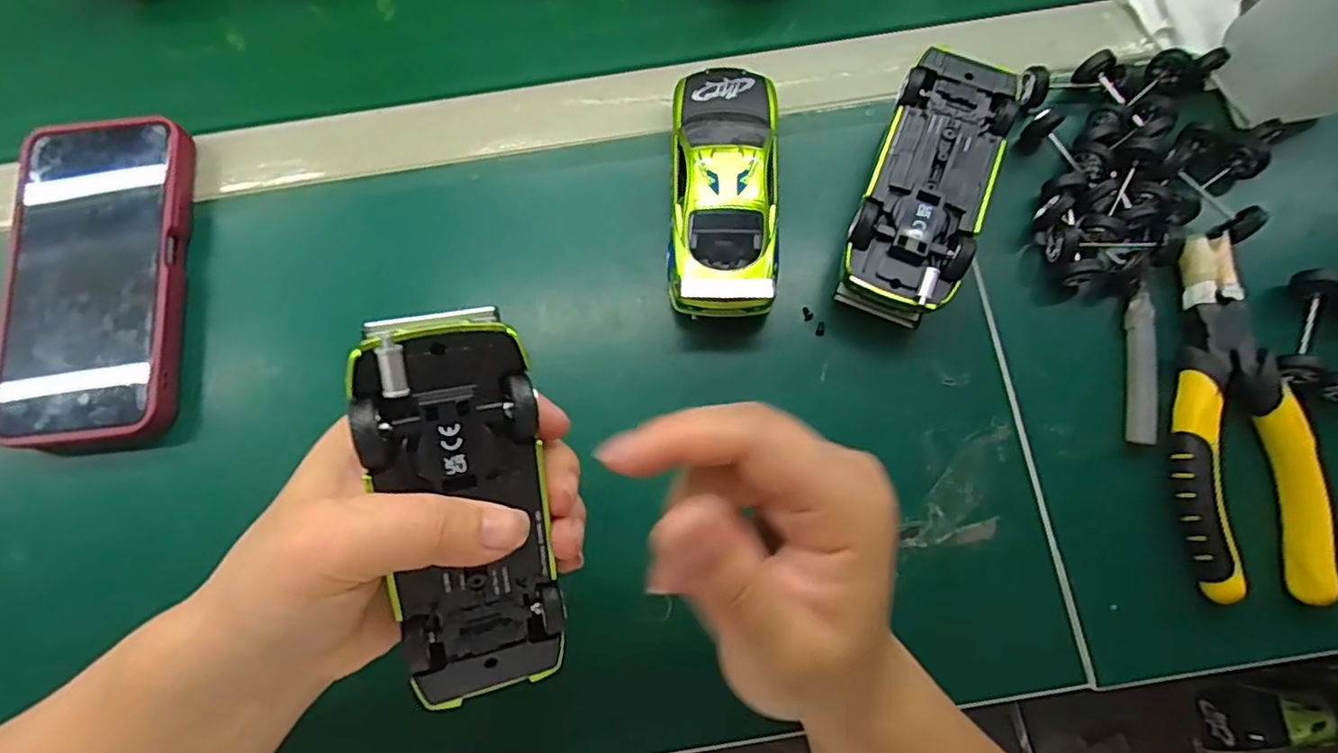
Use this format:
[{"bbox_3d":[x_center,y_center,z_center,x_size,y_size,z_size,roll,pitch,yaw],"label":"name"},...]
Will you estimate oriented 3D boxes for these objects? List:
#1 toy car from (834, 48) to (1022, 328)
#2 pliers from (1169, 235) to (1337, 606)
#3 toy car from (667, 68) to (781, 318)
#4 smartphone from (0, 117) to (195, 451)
[{"bbox_3d":[0.122,-0.090,0.307,0.053,0.042,0.125,21,78,5],"label":"toy car"},{"bbox_3d":[0.250,0.015,0.285,0.049,0.024,0.160,-1,77,1],"label":"pliers"},{"bbox_3d":[0.027,-0.090,0.310,0.050,0.041,0.122,2,77,1],"label":"toy car"},{"bbox_3d":[-0.286,-0.048,0.321,0.081,0.018,0.167,-5,77,0],"label":"smartphone"}]

